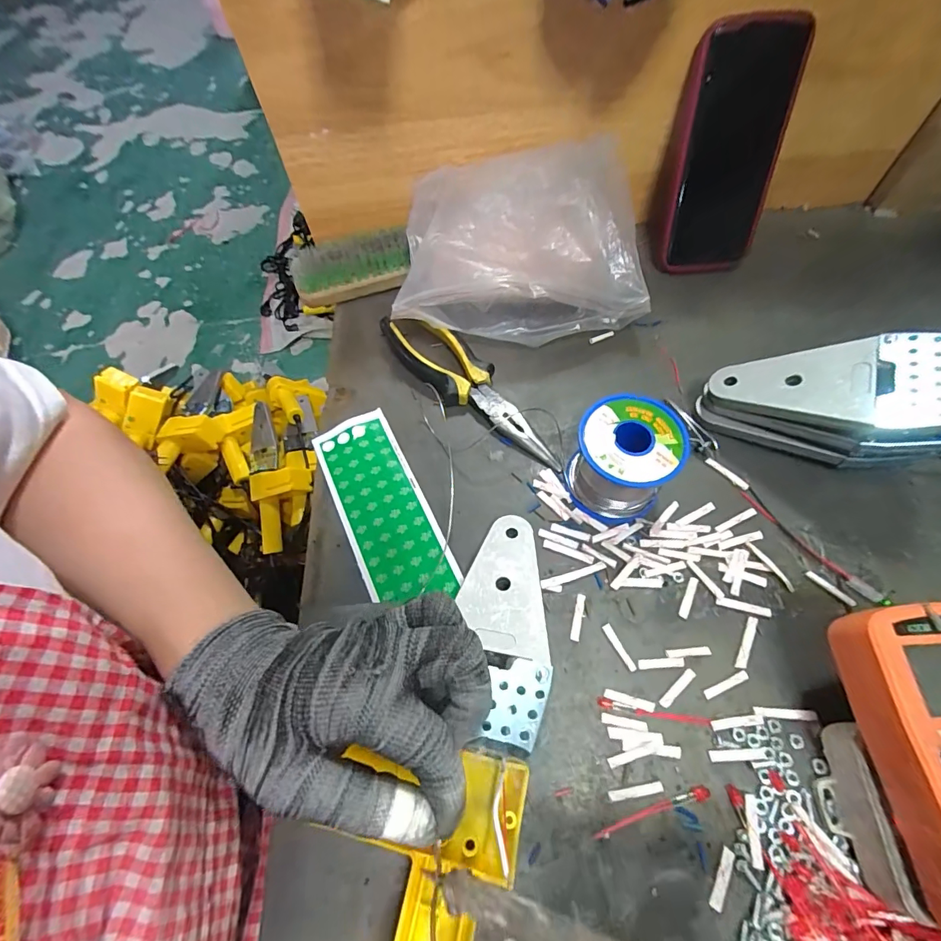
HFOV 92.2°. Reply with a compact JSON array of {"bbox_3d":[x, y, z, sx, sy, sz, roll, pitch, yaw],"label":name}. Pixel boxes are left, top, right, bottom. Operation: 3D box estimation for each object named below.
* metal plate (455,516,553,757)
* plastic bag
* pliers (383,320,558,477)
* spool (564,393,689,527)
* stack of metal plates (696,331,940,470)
[{"bbox_3d":[0.020,0.089,0.274,0.048,0.005,0.134,-3,53,1],"label":"metal plate"},{"bbox_3d":[0.038,-0.184,0.383,0.199,0.092,0.136,-6,62,0],"label":"plastic bag"},{"bbox_3d":[-0.003,-0.070,0.366,0.047,0.023,0.193,-38,67,-16],"label":"pliers"},{"bbox_3d":[0.102,-0.005,0.305,0.063,0.062,0.065,-1,62,2],"label":"spool"},{"bbox_3d":[0.241,-0.050,0.305,0.136,0.092,0.063,24,66,15],"label":"stack of metal plates"}]

